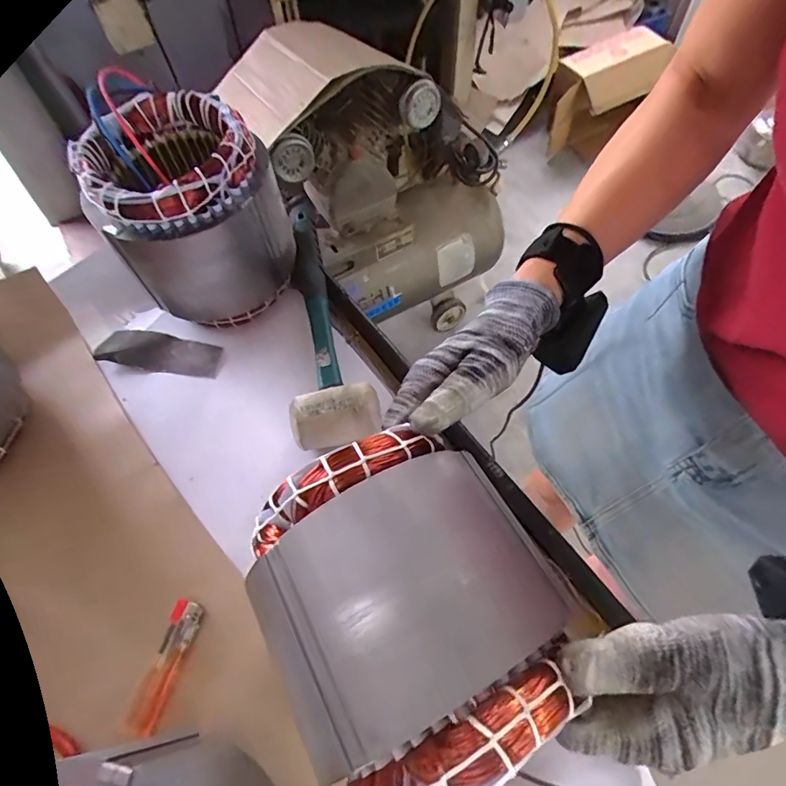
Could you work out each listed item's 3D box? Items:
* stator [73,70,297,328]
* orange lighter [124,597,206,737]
[{"bbox_3d":[-0.176,-0.165,0.440,0.138,0.153,0.144,-8,61,-2],"label":"stator"},{"bbox_3d":[-0.159,0.188,0.327,0.024,0.009,0.081,11,62,9],"label":"orange lighter"}]

